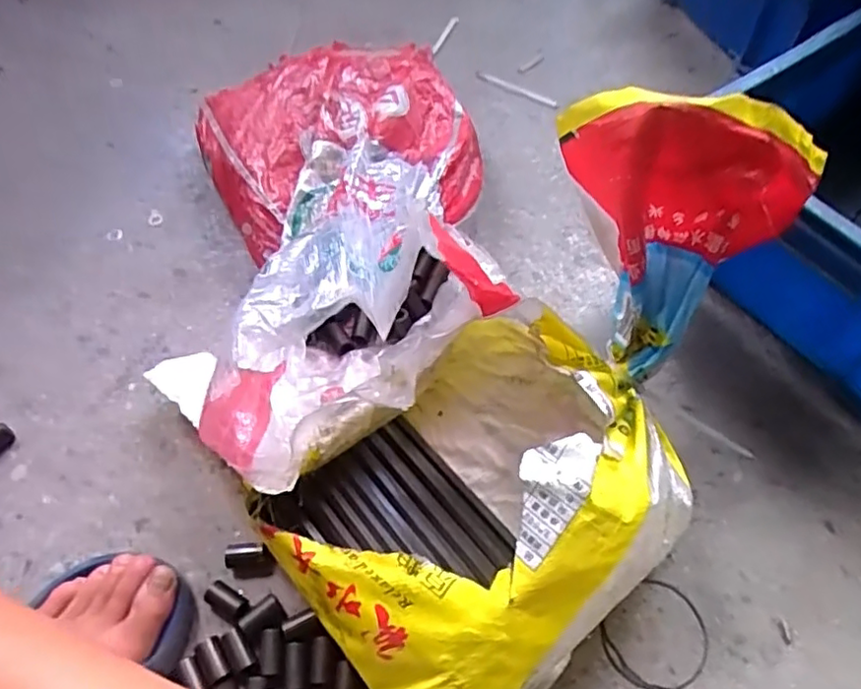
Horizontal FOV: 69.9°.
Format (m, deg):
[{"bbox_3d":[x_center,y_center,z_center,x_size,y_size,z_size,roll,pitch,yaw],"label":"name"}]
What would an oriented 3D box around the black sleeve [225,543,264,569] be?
[{"bbox_3d":[-0.143,0.163,0.475,0.030,0.012,0.015,-5,59,0],"label":"black sleeve"}]

